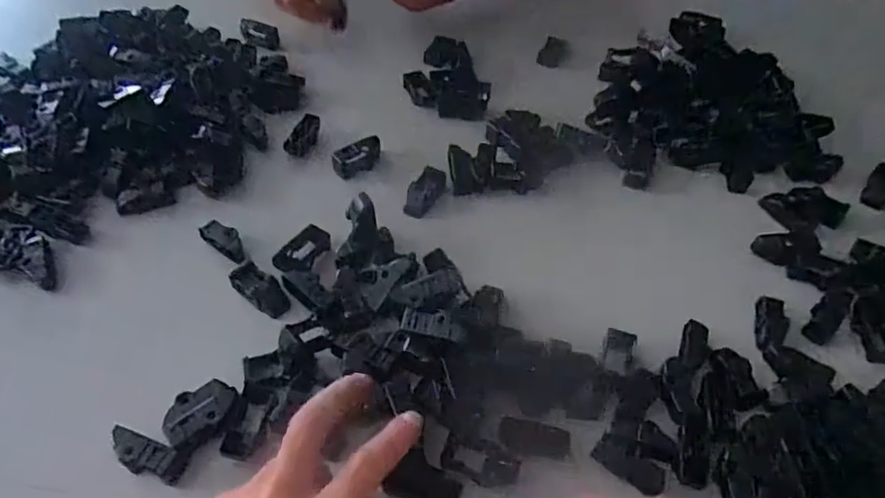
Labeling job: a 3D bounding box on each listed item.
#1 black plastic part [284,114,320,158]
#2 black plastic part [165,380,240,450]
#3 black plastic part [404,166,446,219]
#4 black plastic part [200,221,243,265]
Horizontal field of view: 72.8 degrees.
[{"bbox_3d":[-0.132,-0.109,0.576,0.022,0.017,0.047,21,66,12],"label":"black plastic part"},{"bbox_3d":[-0.156,0.106,0.390,0.046,0.014,0.036,-30,59,-26],"label":"black plastic part"},{"bbox_3d":[-0.016,-0.052,0.541,0.024,0.014,0.052,27,68,17],"label":"black plastic part"},{"bbox_3d":[-0.177,-0.006,0.491,0.048,0.013,0.020,29,54,19],"label":"black plastic part"}]

